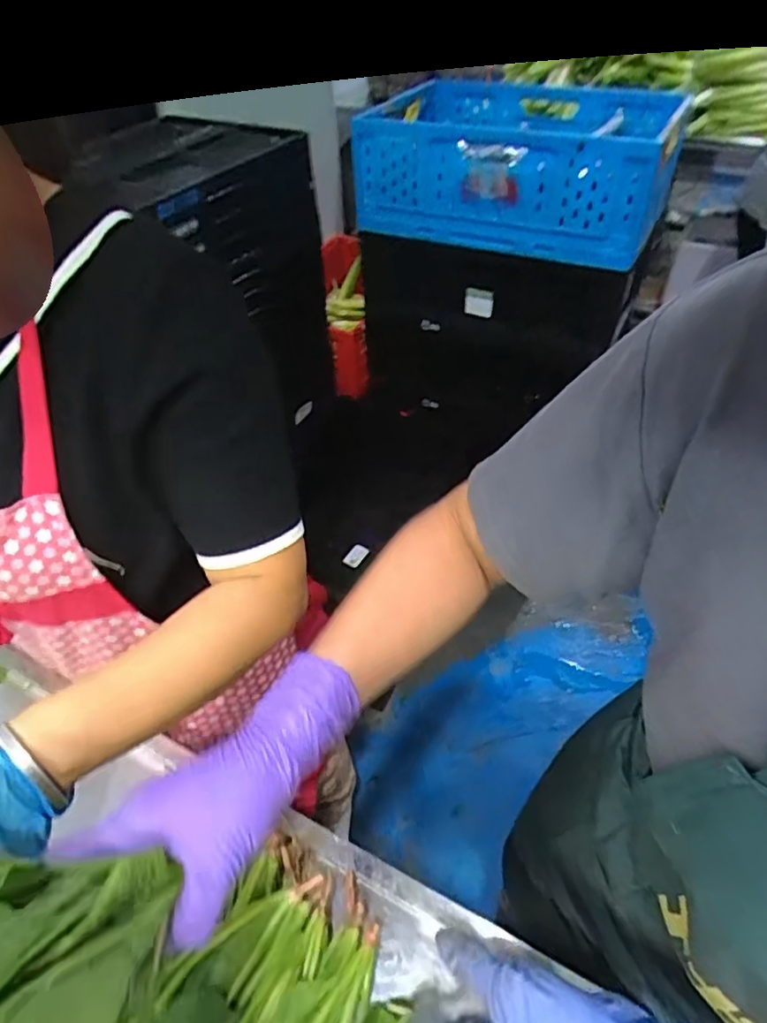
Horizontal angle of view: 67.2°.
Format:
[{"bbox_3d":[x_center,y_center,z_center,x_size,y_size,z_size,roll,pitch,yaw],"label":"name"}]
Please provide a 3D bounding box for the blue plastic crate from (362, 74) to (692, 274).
[{"bbox_3d":[0.258,-0.692,1.150,0.572,0.212,0.365,17,49,17],"label":"blue plastic crate"}]

